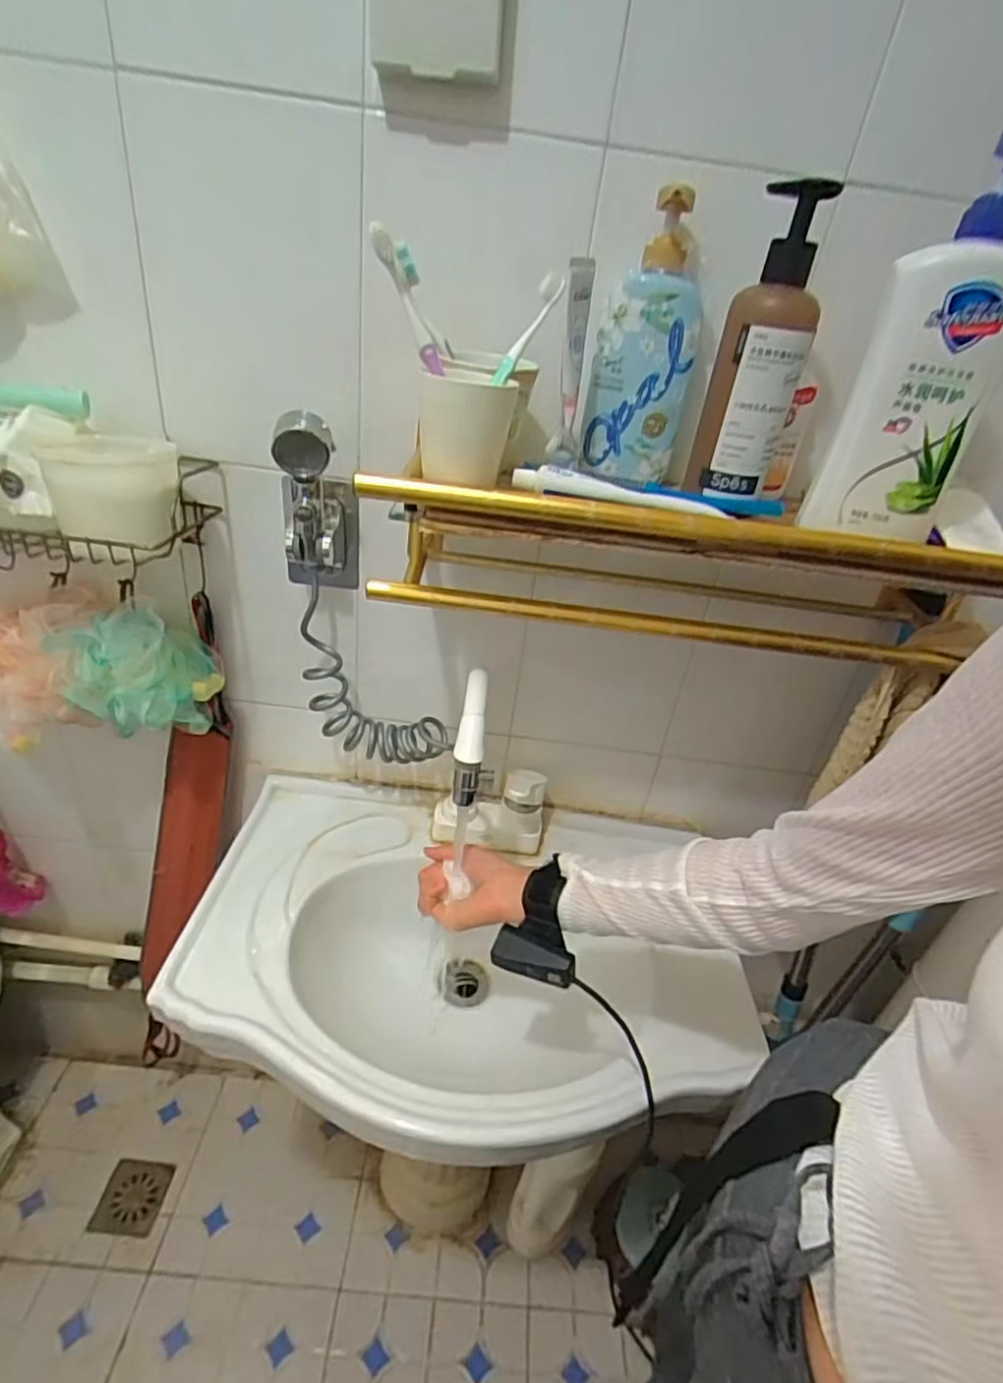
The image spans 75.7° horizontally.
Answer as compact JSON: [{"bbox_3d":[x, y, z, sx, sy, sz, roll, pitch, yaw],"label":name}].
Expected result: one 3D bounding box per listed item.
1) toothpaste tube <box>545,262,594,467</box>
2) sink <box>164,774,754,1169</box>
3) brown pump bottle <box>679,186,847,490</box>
[{"bbox_3d":[0.059,-0.263,0.527,0.025,0.148,0.042,10,32,5],"label":"toothpaste tube"},{"bbox_3d":[-0.033,0.318,0.739,0.590,0.154,0.410,7,31,-1],"label":"sink"},{"bbox_3d":[0.205,-0.267,0.505,0.064,0.211,0.057,16,33,15],"label":"brown pump bottle"}]

